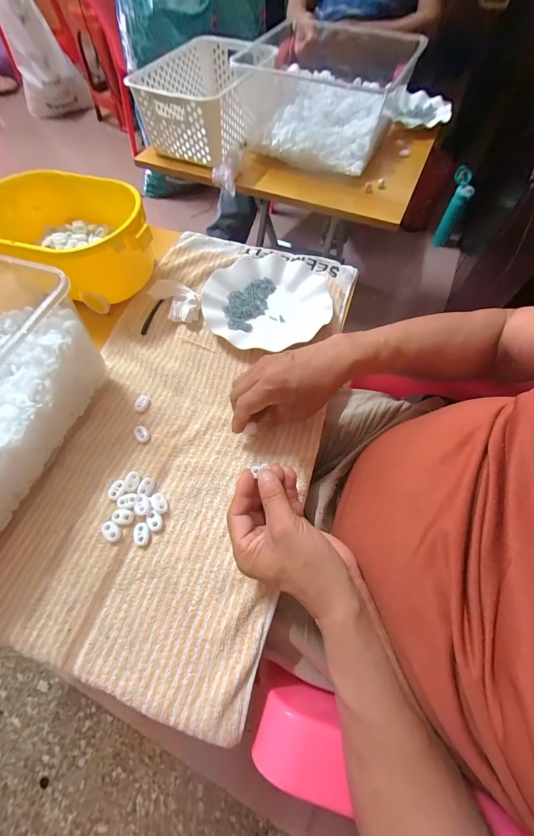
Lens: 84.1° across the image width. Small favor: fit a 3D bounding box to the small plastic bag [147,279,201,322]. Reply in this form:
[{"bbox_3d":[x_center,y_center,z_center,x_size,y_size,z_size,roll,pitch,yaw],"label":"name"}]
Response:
[{"bbox_3d":[-0.136,-0.169,0.428,0.072,0.024,0.062,-5,63,-2],"label":"small plastic bag"}]

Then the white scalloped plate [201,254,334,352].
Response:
[{"bbox_3d":[0.000,-0.178,0.443,0.182,0.026,0.167,0,63,0],"label":"white scalloped plate"}]

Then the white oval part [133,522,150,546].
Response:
[{"bbox_3d":[-0.130,0.120,0.307,0.015,0.004,0.022,-14,64,-7],"label":"white oval part"}]

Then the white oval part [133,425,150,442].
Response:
[{"bbox_3d":[-0.151,0.019,0.357,0.015,0.007,0.021,-40,69,-18],"label":"white oval part"}]

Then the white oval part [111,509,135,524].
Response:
[{"bbox_3d":[-0.154,0.106,0.316,0.022,0.004,0.015,5,63,3],"label":"white oval part"}]

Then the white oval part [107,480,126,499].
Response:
[{"bbox_3d":[-0.165,0.079,0.326,0.017,0.004,0.022,19,65,10],"label":"white oval part"}]

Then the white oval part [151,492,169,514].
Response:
[{"bbox_3d":[-0.116,0.092,0.321,0.015,0.006,0.022,-37,69,-17],"label":"white oval part"}]

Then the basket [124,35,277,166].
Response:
[{"bbox_3d":[-0.128,-0.694,0.645,0.199,0.106,0.315,19,65,10],"label":"basket"}]

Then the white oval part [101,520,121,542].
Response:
[{"bbox_3d":[-0.163,0.118,0.309,0.022,0.004,0.016,37,69,17],"label":"white oval part"}]

